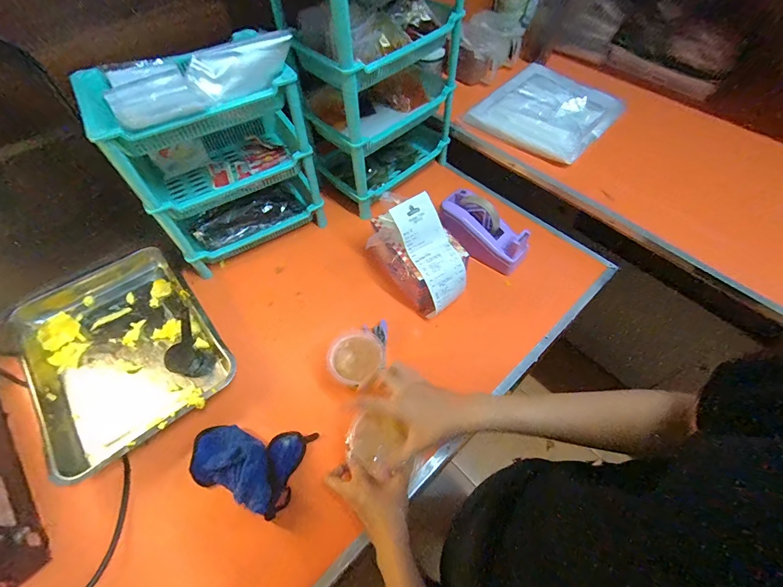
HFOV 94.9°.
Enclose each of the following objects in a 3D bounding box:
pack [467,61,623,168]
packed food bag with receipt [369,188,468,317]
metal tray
[{"bbox_3d":[0.377,-0.451,0.872,0.286,0.051,0.287,36,64,21],"label":"pack"},{"bbox_3d":[0.050,-0.080,0.675,0.211,0.169,0.119,36,64,22],"label":"packed food bag with receipt"},{"bbox_3d":[-0.498,0.089,0.665,0.284,0.040,0.429,-35,63,-20],"label":"metal tray"}]

